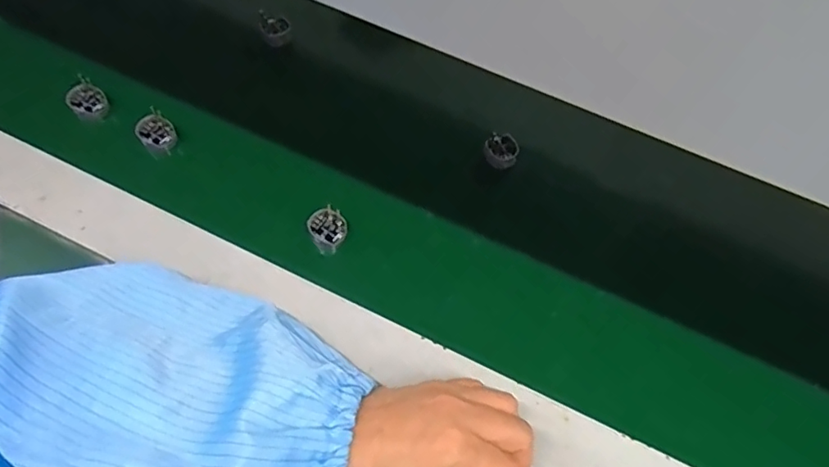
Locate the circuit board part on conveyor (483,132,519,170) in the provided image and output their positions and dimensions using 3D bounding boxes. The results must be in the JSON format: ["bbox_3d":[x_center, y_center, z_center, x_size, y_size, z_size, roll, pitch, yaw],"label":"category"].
[{"bbox_3d":[0.072,-0.069,0.459,0.027,0.011,0.033,20,64,6],"label":"circuit board part on conveyor"}]

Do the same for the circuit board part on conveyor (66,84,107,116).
[{"bbox_3d":[-0.268,-0.109,0.453,0.027,0.009,0.029,-39,73,-20],"label":"circuit board part on conveyor"}]

